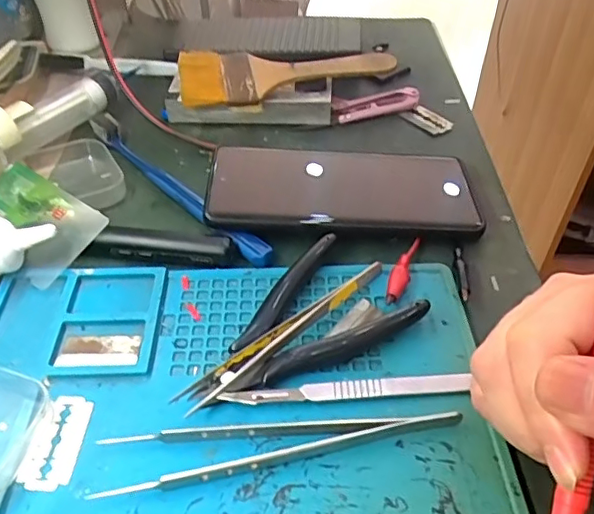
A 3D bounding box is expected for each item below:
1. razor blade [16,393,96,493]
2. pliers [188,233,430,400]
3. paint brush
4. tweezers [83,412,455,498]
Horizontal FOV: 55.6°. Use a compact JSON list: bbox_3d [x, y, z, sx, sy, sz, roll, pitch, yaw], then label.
[{"bbox_3d":[-0.103,0.079,0.245,0.021,0.004,0.043,6,45,5],"label":"razor blade"},{"bbox_3d":[0.002,0.035,0.281,0.117,0.011,0.068,-33,54,-29],"label":"pliers"},{"bbox_3d":[-0.007,-0.135,0.422,0.161,0.010,0.063,2,51,1],"label":"paint brush"},{"bbox_3d":[-0.007,0.079,0.240,0.151,0.009,0.025,-6,45,-6],"label":"tweezers"}]

